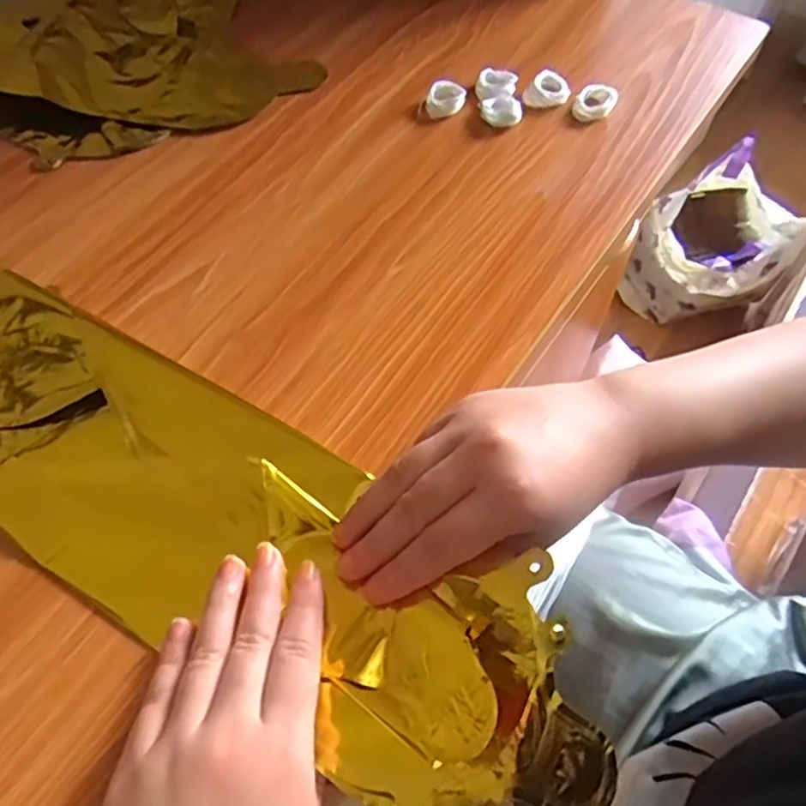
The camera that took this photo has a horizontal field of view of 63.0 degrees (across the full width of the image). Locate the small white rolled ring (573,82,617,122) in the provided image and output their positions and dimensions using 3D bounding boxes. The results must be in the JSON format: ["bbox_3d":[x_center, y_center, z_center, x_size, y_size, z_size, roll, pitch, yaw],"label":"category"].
[{"bbox_3d":[0.141,-0.220,0.482,0.028,0.011,0.035,20,62,11],"label":"small white rolled ring"}]

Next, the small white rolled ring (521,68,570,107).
[{"bbox_3d":[0.106,-0.232,0.488,0.029,0.012,0.031,33,65,17],"label":"small white rolled ring"}]

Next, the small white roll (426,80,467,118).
[{"bbox_3d":[0.032,-0.224,0.484,0.028,0.015,0.018,5,60,2],"label":"small white roll"}]

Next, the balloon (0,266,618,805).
[{"bbox_3d":[-0.098,0.050,0.318,0.419,0.033,0.119,28,65,16],"label":"balloon"}]

